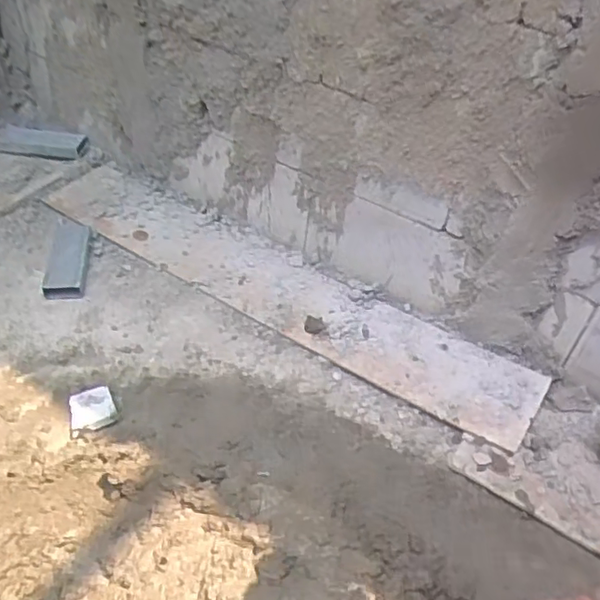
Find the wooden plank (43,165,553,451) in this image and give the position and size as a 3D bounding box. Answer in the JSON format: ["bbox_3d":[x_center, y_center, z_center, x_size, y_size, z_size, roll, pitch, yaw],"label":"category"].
[{"bbox_3d":[-0.049,-0.041,1.351,1.140,0.031,0.202,27,48,19],"label":"wooden plank"}]

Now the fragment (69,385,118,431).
[{"bbox_3d":[-0.361,0.190,1.095,0.077,0.020,0.078,-15,49,-21],"label":"fragment"}]

